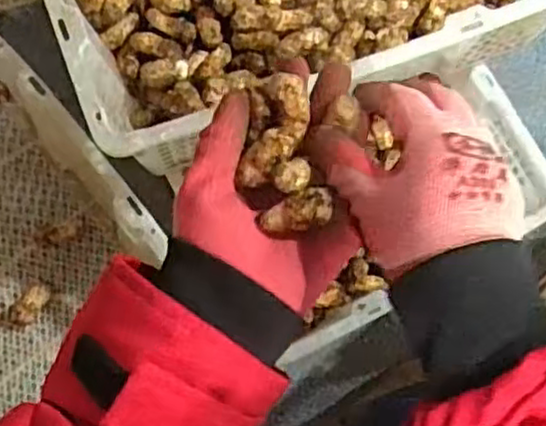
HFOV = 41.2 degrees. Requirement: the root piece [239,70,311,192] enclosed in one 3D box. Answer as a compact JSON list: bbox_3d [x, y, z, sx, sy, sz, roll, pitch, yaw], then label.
[{"bbox_3d":[0.005,-0.042,0.383,0.034,0.019,0.061,9,88,1],"label":"root piece"}]

